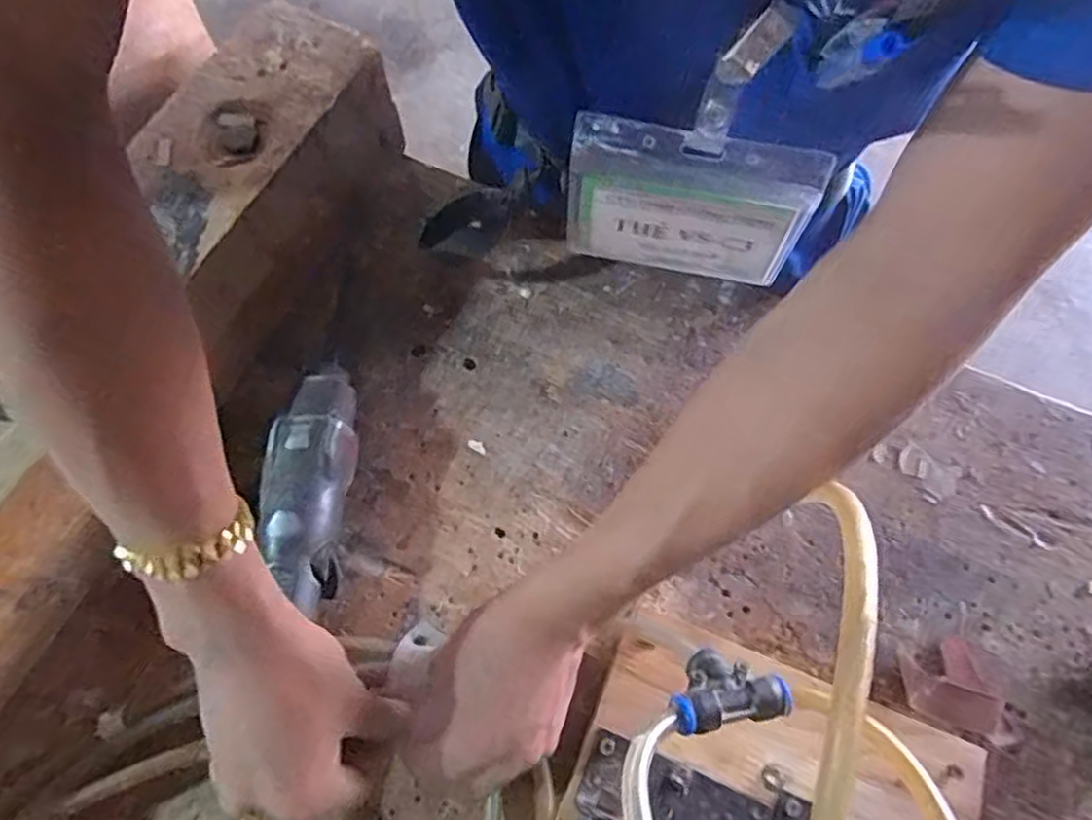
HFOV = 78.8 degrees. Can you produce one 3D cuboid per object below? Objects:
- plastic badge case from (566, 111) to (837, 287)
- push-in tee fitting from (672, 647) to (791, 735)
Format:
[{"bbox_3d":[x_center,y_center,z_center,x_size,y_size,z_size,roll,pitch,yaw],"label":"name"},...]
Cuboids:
[{"bbox_3d":[0.060,-0.087,0.292,0.101,0.081,0.011,12,66,5],"label":"plastic badge case"},{"bbox_3d":[0.084,0.135,0.315,0.057,0.019,0.038,5,35,-14],"label":"push-in tee fitting"}]

